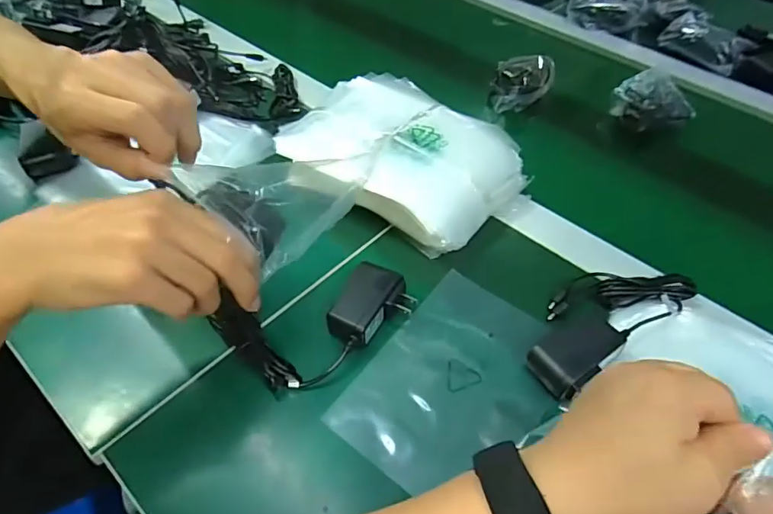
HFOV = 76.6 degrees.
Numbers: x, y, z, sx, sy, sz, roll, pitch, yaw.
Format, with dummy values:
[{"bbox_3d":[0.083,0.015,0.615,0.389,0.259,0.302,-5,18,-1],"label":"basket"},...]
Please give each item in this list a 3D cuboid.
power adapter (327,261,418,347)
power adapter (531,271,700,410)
[{"bbox_3d":[-0.013,0.045,0.419,0.055,0.031,0.072,23,52,16],"label":"power adapter"},{"bbox_3d":[0.193,0.046,0.431,0.193,0.027,0.076,-27,56,-23],"label":"power adapter"}]

